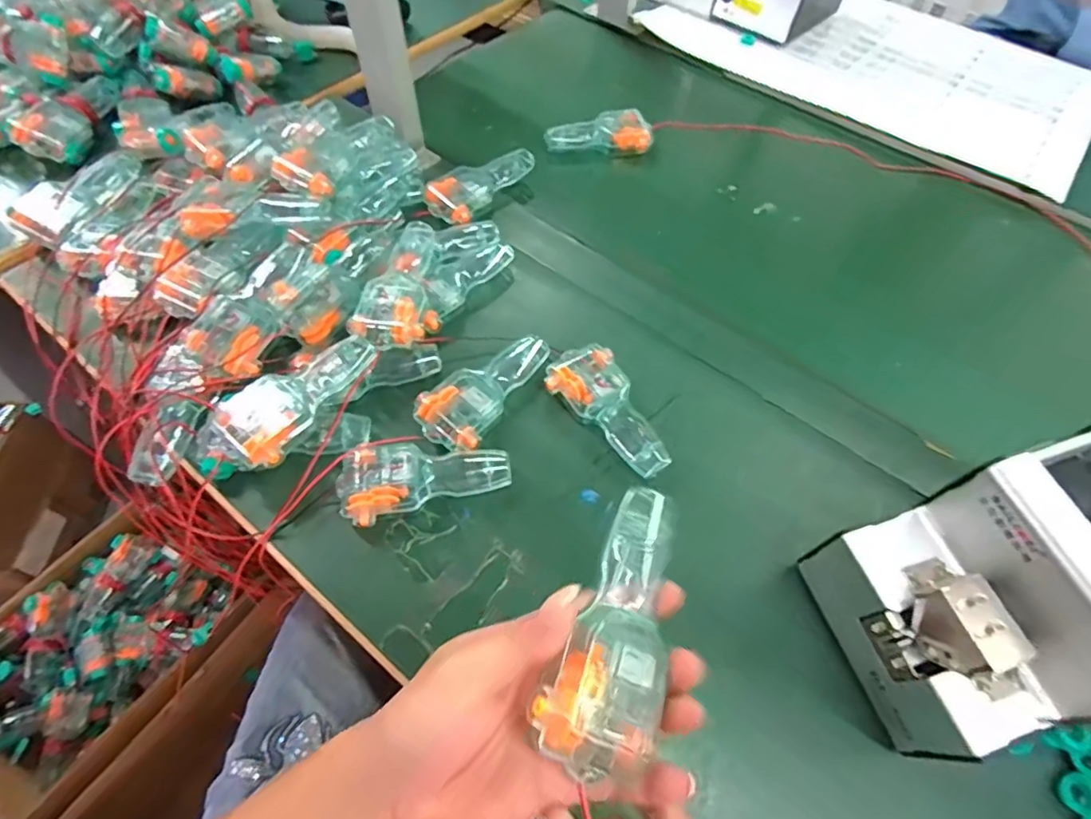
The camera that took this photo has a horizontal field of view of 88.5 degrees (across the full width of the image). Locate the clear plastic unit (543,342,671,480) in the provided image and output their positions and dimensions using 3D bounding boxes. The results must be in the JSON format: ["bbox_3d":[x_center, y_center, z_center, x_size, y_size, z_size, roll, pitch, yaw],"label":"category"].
[{"bbox_3d":[0.057,-0.002,0.462,0.060,0.031,0.126,-37,67,-23],"label":"clear plastic unit"}]

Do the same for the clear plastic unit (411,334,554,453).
[{"bbox_3d":[-0.051,-0.020,0.466,0.056,0.027,0.124,29,61,14],"label":"clear plastic unit"}]

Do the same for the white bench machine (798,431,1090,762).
[{"bbox_3d":[0.281,0.107,0.331,0.175,0.162,0.125,-16,60,-13],"label":"white bench machine"}]

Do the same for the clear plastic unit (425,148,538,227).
[{"bbox_3d":[-0.069,-0.238,0.584,0.055,0.021,0.120,36,63,18],"label":"clear plastic unit"}]

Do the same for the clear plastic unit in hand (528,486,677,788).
[{"bbox_3d":[0.036,0.099,0.259,0.050,0.040,0.125,17,62,7],"label":"clear plastic unit in hand"}]

